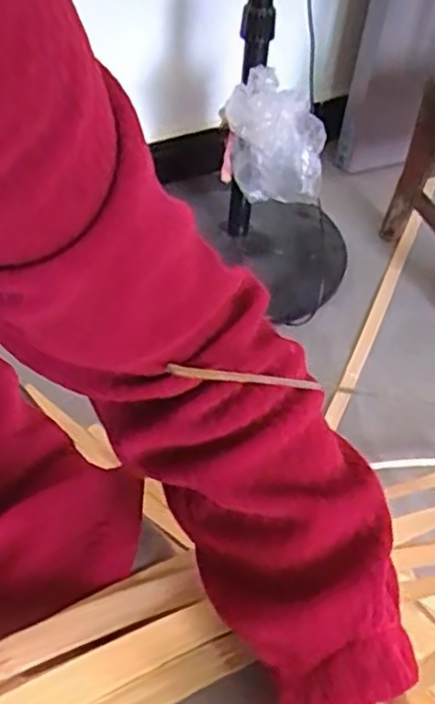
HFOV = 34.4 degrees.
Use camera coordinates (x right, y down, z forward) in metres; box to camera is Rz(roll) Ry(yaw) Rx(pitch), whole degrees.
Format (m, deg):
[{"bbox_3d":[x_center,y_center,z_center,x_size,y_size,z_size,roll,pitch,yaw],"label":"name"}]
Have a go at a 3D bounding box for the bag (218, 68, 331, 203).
[{"bbox_3d":[0.080,-0.303,1.016,0.140,0.159,0.090,0,49,-5],"label":"bag"}]

